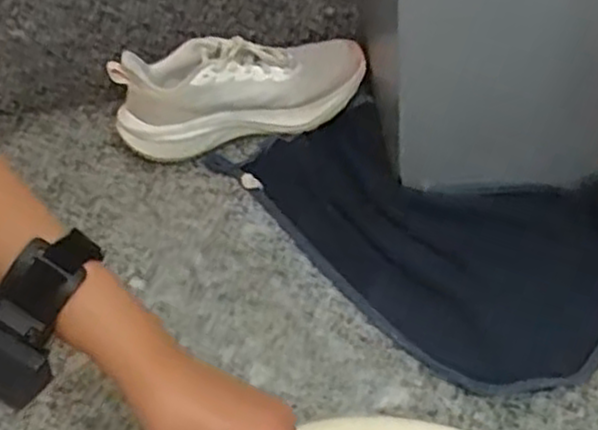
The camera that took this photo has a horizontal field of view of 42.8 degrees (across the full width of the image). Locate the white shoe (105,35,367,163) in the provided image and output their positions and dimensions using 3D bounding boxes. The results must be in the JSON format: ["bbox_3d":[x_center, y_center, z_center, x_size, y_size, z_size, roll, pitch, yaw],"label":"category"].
[{"bbox_3d":[-0.056,-0.123,0.743,0.242,0.089,0.078,-15,47,-8],"label":"white shoe"}]

